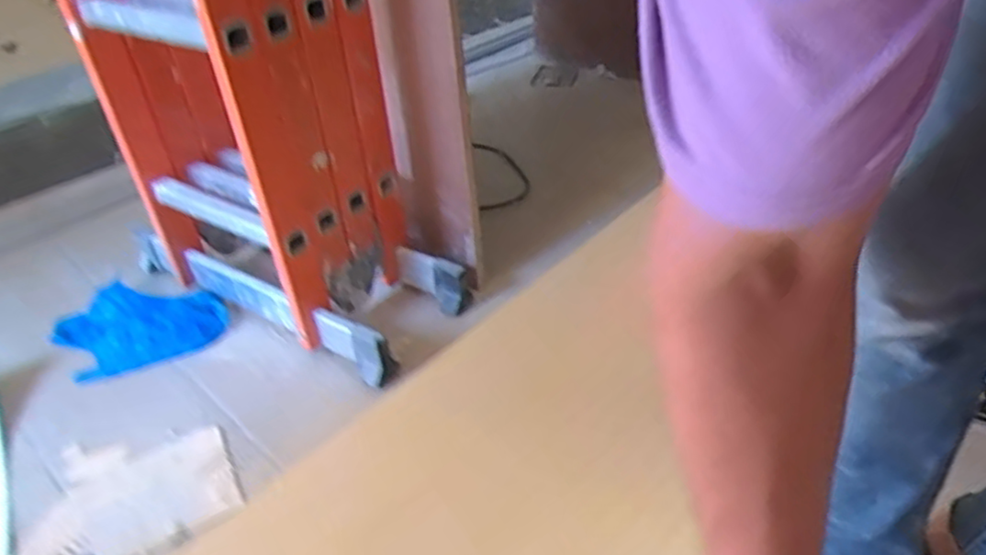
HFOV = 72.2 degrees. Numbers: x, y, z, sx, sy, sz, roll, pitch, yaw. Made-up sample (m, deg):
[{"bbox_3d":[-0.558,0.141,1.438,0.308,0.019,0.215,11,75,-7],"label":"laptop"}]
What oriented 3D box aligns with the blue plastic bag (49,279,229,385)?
[{"bbox_3d":[-0.555,0.071,1.038,0.262,0.069,0.127,-9,37,-8],"label":"blue plastic bag"}]

